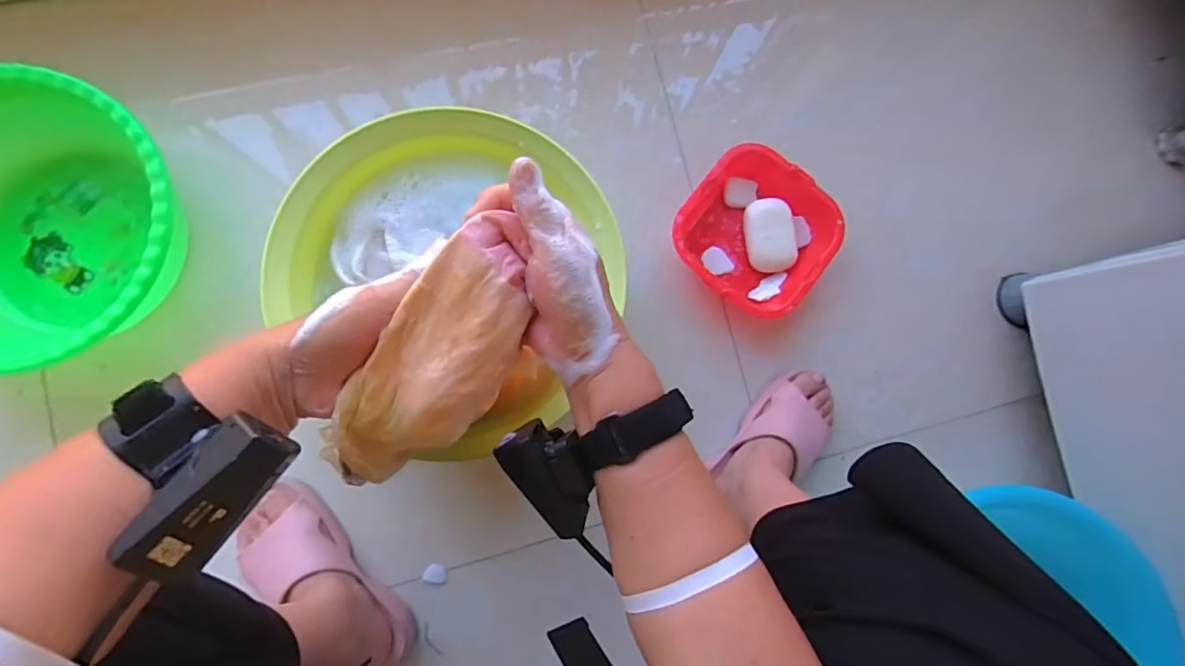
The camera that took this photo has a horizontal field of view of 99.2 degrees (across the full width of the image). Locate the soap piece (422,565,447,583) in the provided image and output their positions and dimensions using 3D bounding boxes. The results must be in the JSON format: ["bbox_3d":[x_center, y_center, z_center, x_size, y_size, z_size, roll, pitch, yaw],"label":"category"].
[{"bbox_3d":[-0.188,0.289,0.605,0.025,0.010,0.022,4,84,-5],"label":"soap piece"}]

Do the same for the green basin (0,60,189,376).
[{"bbox_3d":[-0.588,-0.115,0.543,0.298,0.108,0.295,1,84,-5],"label":"green basin"}]

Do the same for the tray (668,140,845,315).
[{"bbox_3d":[0.209,-0.128,0.654,0.183,0.061,0.187,38,82,-1],"label":"tray"}]

